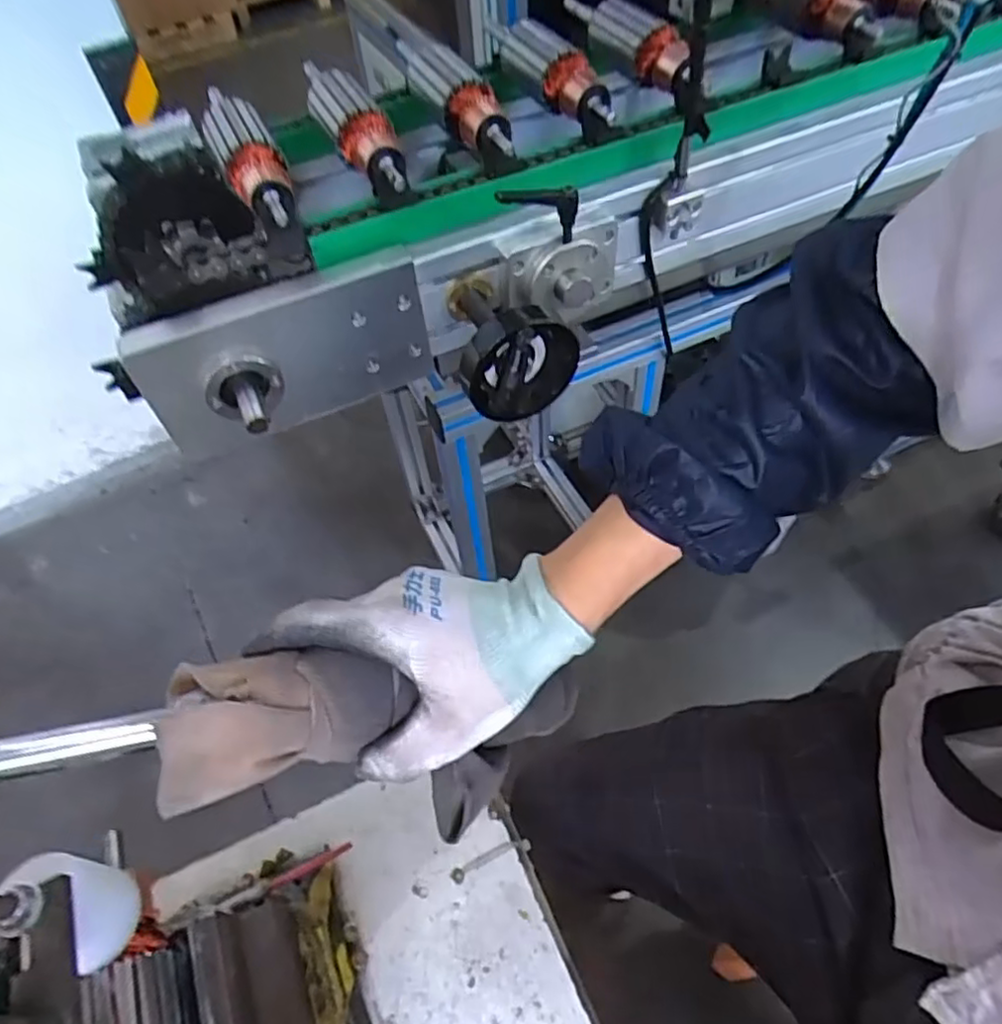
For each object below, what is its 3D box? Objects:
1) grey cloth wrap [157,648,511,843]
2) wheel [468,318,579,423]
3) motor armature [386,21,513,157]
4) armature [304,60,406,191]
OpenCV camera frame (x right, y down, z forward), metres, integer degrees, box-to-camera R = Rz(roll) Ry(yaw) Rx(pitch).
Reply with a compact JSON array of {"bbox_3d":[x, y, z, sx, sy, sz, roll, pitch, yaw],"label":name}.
[{"bbox_3d":[-0.105,0.098,0.323,0.111,0.050,0.060,-12,56,-3],"label":"grey cloth wrap"},{"bbox_3d":[0.017,-0.109,0.522,0.082,0.090,0.028,-24,58,-11],"label":"wheel"},{"bbox_3d":[-0.036,-0.350,0.565,0.045,0.040,0.160,-23,57,-10],"label":"motor armature"},{"bbox_3d":[-0.116,-0.313,0.540,0.042,0.037,0.158,-24,58,-11],"label":"armature"}]

